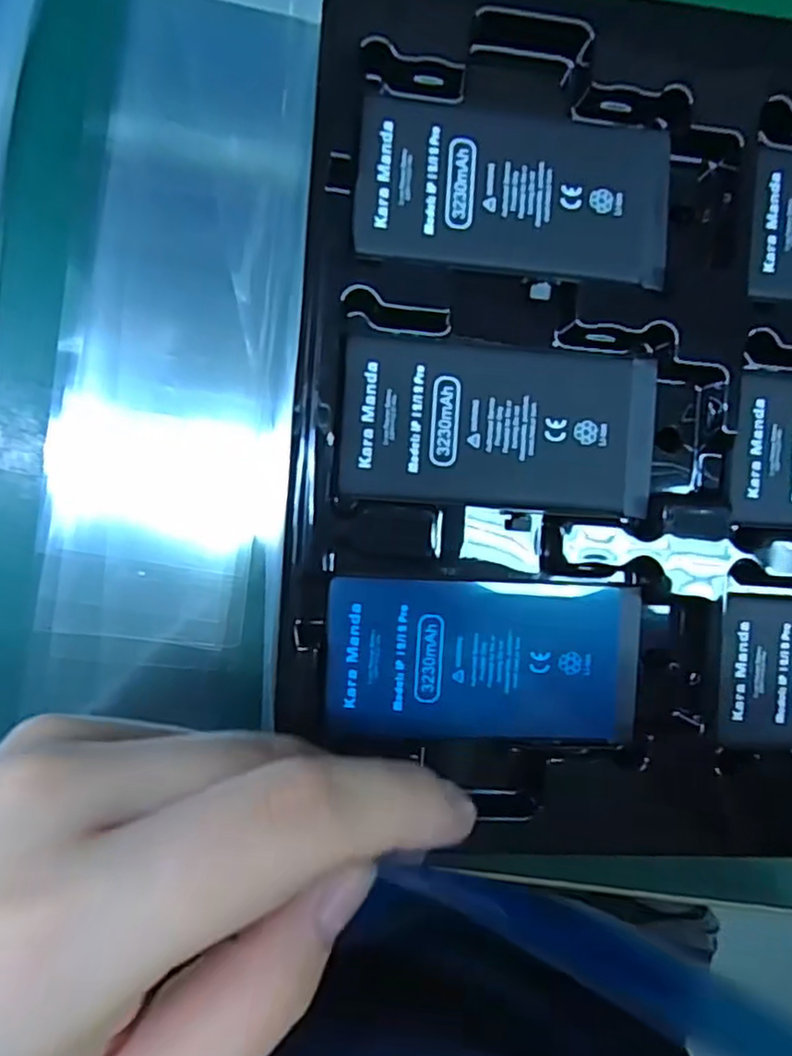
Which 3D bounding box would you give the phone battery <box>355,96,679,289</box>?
[{"bbox_3d":[0.033,-0.091,0.180,0.084,0.004,0.044,3,89,-7],"label":"phone battery"}]

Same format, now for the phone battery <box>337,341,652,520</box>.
[{"bbox_3d":[0.029,-0.027,0.181,0.084,0.004,0.042,4,89,-7],"label":"phone battery"}]

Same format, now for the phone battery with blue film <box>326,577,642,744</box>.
[{"bbox_3d":[0.025,0.035,0.179,0.084,0.004,0.042,3,89,-7],"label":"phone battery with blue film"}]

